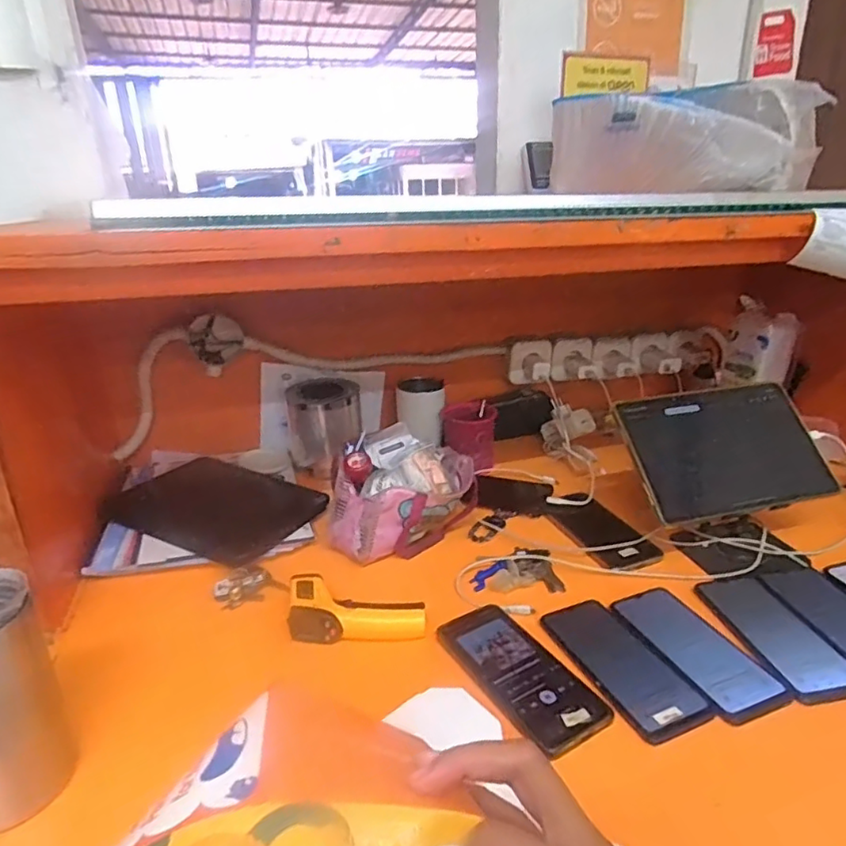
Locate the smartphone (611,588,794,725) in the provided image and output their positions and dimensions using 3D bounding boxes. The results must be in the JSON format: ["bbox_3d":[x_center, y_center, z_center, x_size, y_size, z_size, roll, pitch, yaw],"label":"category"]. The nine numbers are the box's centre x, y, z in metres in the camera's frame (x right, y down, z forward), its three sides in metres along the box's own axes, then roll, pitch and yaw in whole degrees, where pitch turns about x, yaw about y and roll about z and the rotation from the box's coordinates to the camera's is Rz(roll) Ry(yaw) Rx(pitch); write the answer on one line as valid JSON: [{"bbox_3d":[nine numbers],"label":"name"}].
[{"bbox_3d":[0.259,0.211,0.547,0.074,0.012,0.150,-9,23,-19],"label":"smartphone"}]

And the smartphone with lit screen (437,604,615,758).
[{"bbox_3d":[0.091,0.223,0.526,0.078,0.013,0.158,-15,25,-30],"label":"smartphone with lit screen"}]

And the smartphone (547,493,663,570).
[{"bbox_3d":[0.221,0.128,0.736,0.079,0.012,0.159,-9,23,-18],"label":"smartphone"}]

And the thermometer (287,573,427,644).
[{"bbox_3d":[-0.068,0.190,0.594,0.136,0.038,0.078,-3,22,-4],"label":"thermometer"}]

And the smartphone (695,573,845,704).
[{"bbox_3d":[0.344,0.197,0.561,0.075,0.007,0.148,-5,22,-10],"label":"smartphone"}]

